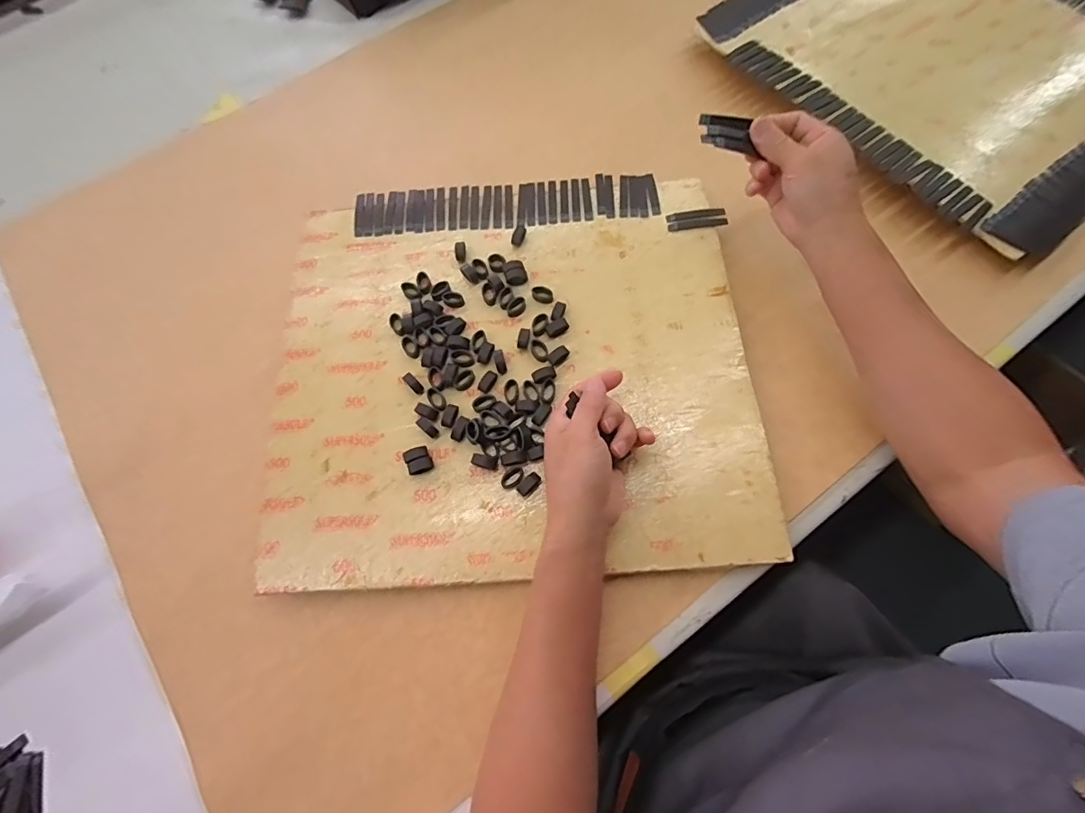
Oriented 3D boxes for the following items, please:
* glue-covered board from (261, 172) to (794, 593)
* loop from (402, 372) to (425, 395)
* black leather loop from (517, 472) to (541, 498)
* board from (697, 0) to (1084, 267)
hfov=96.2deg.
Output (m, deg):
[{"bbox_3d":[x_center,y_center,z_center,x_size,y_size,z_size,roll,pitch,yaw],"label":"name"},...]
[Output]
[{"bbox_3d":[-0.026,-0.055,0.464,0.420,0.015,0.408,-4,69,2],"label":"glue-covered board"},{"bbox_3d":[-0.120,-0.021,0.455,0.010,0.006,0.026,-43,73,-13],"label":"loop"},{"bbox_3d":[-0.011,0.067,0.418,0.022,0.007,0.012,-43,73,-13],"label":"black leather loop"},{"bbox_3d":[0.490,-0.428,0.582,0.432,0.023,0.476,-37,73,-11],"label":"board"}]

